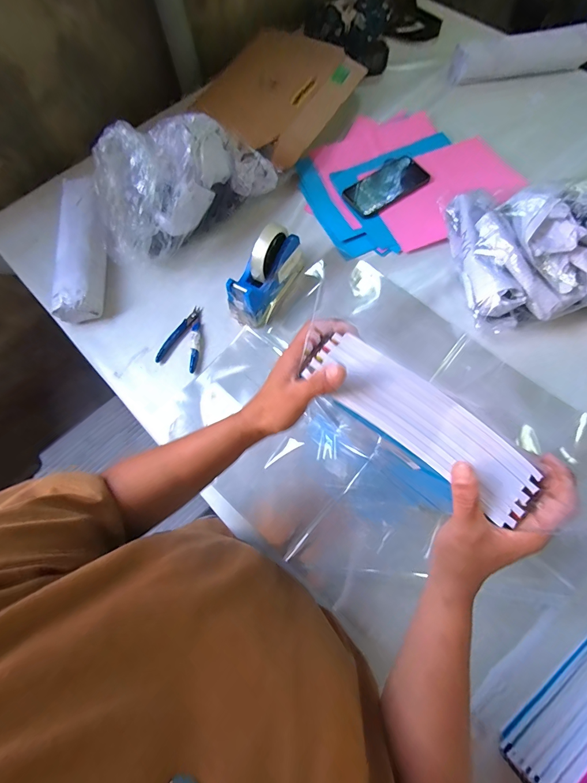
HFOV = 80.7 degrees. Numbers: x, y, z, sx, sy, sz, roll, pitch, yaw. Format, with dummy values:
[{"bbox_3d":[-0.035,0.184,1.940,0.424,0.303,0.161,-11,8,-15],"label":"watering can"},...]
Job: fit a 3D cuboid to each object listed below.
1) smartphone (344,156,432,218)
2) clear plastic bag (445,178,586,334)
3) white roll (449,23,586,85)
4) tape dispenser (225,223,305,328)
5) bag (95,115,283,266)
[{"bbox_3d":[0.190,-0.420,0.700,0.181,0.010,0.089,-37,74,-10],"label":"smartphone"},{"bbox_3d":[0.510,-0.249,0.555,0.451,0.158,0.228,-5,70,1],"label":"clear plastic bag"},{"bbox_3d":[0.513,-0.758,0.780,0.304,0.060,0.067,-8,71,-1],"label":"white roll"},{"bbox_3d":[-0.049,-0.198,0.578,0.064,0.108,0.158,25,74,9],"label":"tape dispenser"},{"bbox_3d":[-0.189,-0.360,0.606,0.327,0.172,0.155,-32,74,-9],"label":"bag"}]

